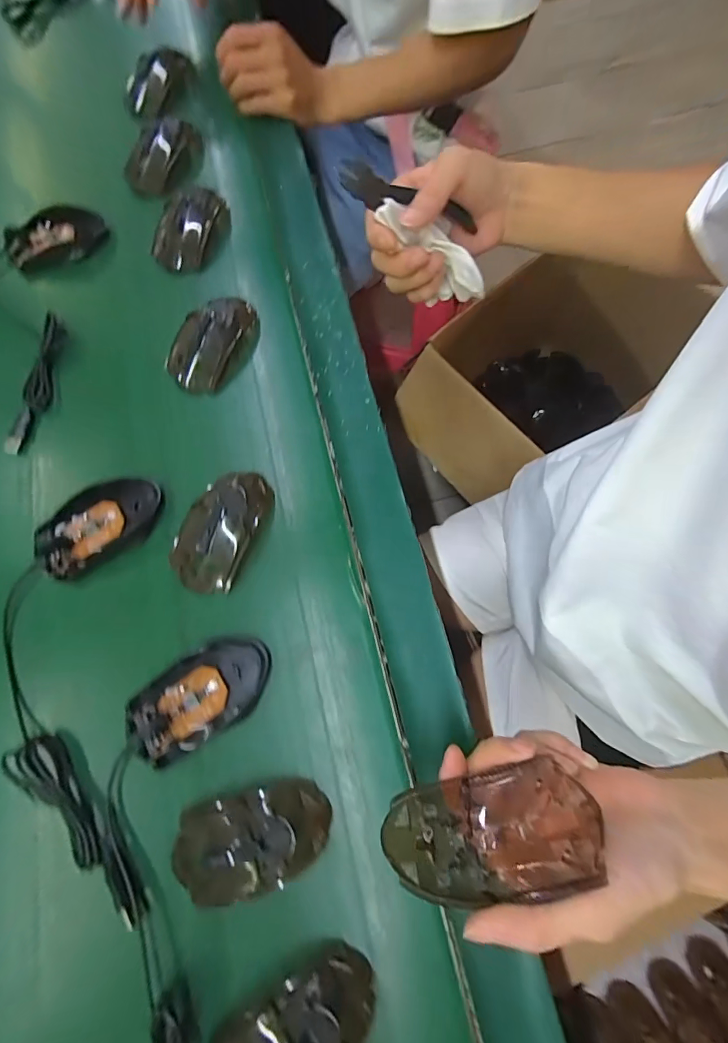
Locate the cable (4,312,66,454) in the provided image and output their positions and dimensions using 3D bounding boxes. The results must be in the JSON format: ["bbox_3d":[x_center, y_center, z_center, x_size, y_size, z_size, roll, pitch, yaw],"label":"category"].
[{"bbox_3d":[-0.326,-0.138,0.418,0.020,0.025,0.148,6,74,5],"label":"cable"}]

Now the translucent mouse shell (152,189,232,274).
[{"bbox_3d":[-0.188,-0.322,0.453,0.060,0.028,0.104,19,76,9],"label":"translucent mouse shell"}]

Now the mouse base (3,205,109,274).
[{"bbox_3d":[-0.350,-0.324,0.468,0.110,0.023,0.067,-21,73,-3],"label":"mouse base"}]

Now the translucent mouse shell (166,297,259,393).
[{"bbox_3d":[-0.151,-0.180,0.411,0.061,0.028,0.105,29,77,11],"label":"translucent mouse shell"}]

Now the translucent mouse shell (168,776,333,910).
[{"bbox_3d":[-0.078,0.217,0.284,0.106,0.026,0.056,-15,73,-1],"label":"translucent mouse shell"}]

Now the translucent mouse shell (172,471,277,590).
[{"bbox_3d":[-0.123,0.003,0.349,0.061,0.027,0.108,23,76,10],"label":"translucent mouse shell"}]

